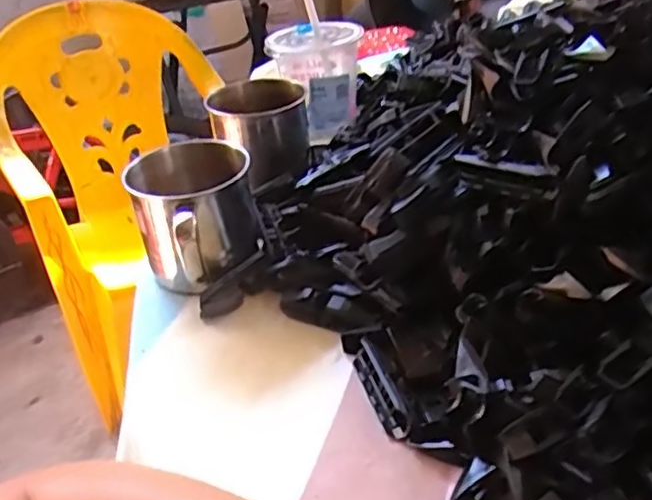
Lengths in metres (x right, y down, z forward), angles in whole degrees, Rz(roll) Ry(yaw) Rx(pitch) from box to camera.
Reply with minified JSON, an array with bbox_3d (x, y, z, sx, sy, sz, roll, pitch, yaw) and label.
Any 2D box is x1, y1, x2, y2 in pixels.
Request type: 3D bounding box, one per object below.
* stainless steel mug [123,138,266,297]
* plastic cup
[{"bbox_3d":[-0.097,-0.022,0.503,0.089,0.086,0.111,-12,34,-9],"label":"stainless steel mug"},{"bbox_3d":[-0.008,-0.173,0.664,0.090,0.098,0.103,-1,34,7],"label":"plastic cup"}]

